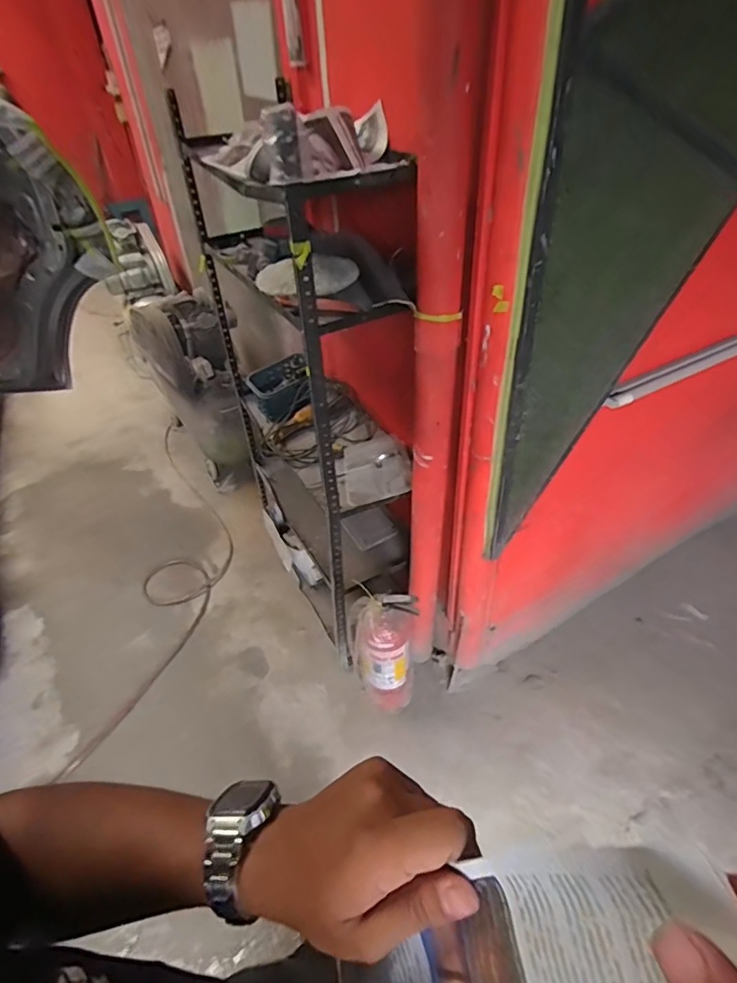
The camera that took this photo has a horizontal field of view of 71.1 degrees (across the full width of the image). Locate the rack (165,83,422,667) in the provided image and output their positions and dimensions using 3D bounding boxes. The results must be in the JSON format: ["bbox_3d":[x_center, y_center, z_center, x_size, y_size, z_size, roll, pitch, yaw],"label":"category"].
[{"bbox_3d":[-0.181,-0.235,1.583,0.307,1.468,0.926,-22,43,-20],"label":"rack"}]

